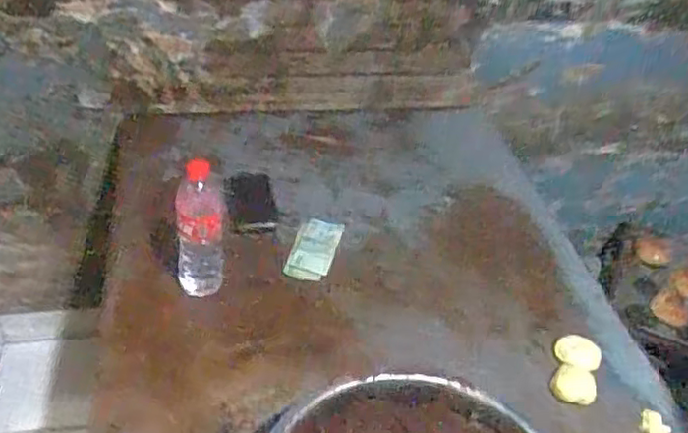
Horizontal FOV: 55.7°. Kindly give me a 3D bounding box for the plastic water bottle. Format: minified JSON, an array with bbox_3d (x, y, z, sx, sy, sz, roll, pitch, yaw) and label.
[{"bbox_3d":[-0.225,0.019,1.002,0.073,0.231,0.090,-6,40,-14],"label":"plastic water bottle"}]

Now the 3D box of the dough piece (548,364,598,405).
[{"bbox_3d":[0.336,0.242,0.948,0.065,0.034,0.051,26,43,23],"label":"dough piece"}]

